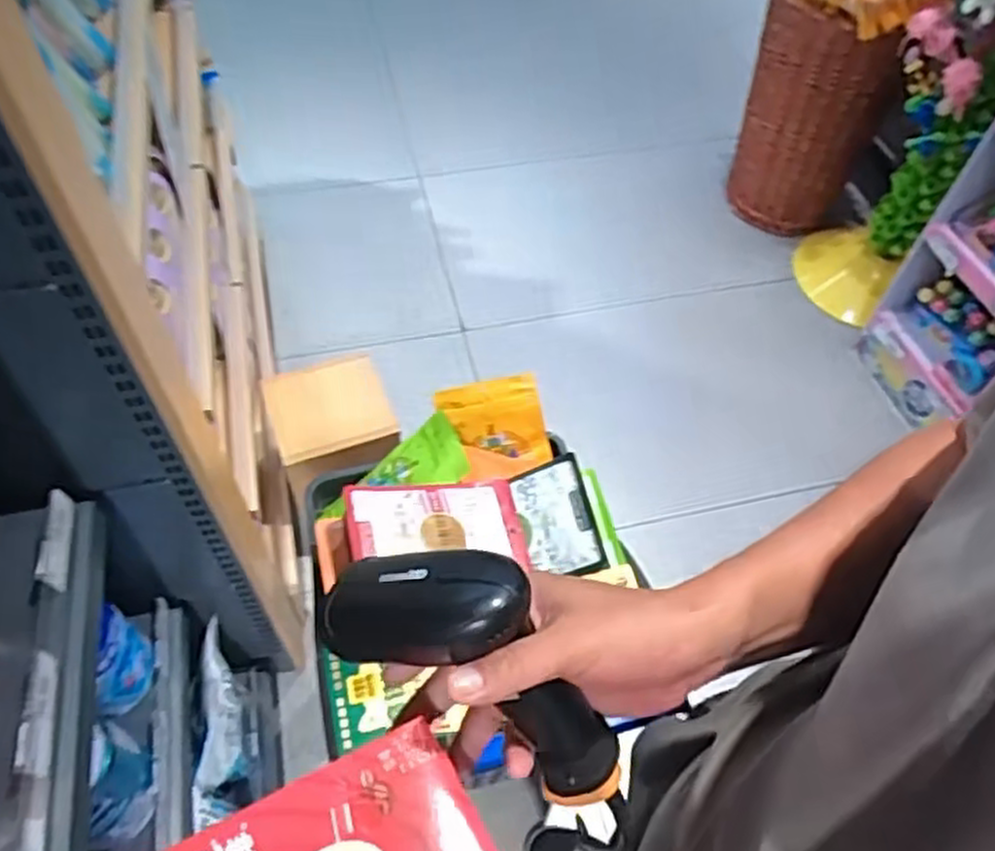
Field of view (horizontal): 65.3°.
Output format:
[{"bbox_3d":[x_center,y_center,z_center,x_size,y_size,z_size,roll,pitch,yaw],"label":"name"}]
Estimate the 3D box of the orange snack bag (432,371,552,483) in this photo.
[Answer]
[{"bbox_3d":[-0.005,0.005,1.089,0.140,0.138,0.035,-13,11,5],"label":"orange snack bag"}]

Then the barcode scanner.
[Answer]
[{"bbox_3d":[-0.002,0.122,0.388,0.160,0.075,0.074,47,58,-16],"label":"barcode scanner"}]

